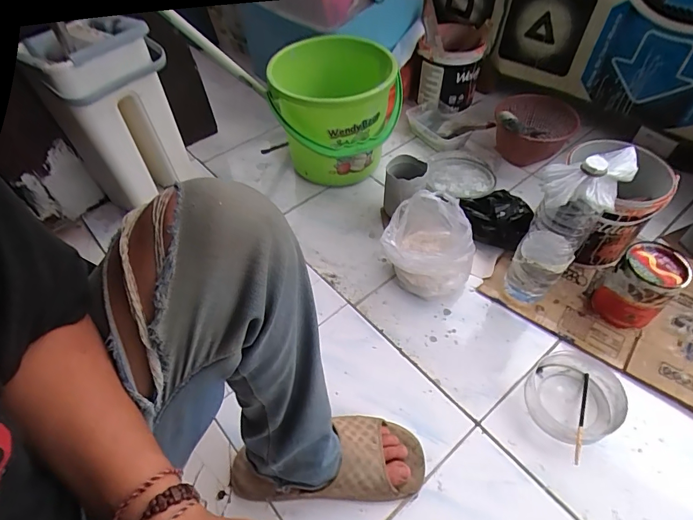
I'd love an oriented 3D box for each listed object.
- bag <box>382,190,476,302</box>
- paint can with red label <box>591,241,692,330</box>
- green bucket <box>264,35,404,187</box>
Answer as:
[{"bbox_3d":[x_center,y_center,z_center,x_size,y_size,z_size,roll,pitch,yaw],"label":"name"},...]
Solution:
[{"bbox_3d":[0.157,-0.024,0.783,0.161,0.149,0.147,15,53,13],"label":"bag"},{"bbox_3d":[0.514,0.046,0.739,0.110,0.126,0.100,-37,60,-25],"label":"paint can with red label"},{"bbox_3d":[-0.024,-0.341,0.981,0.288,0.206,0.259,2,53,5],"label":"green bucket"}]

